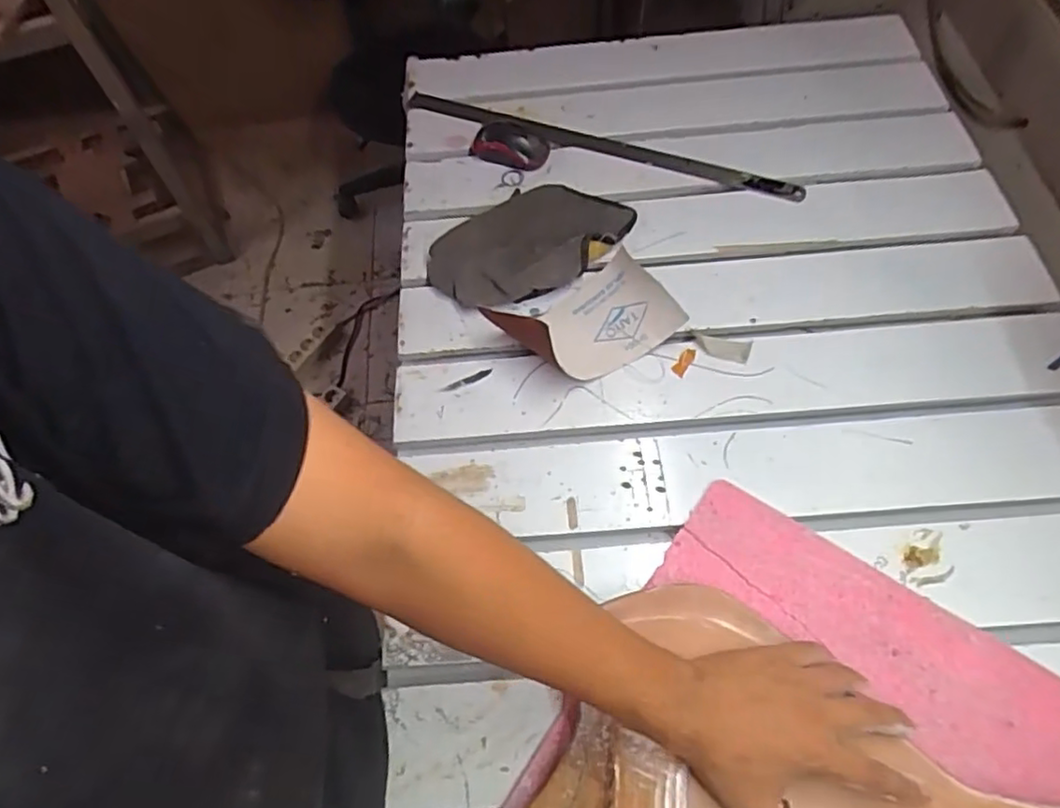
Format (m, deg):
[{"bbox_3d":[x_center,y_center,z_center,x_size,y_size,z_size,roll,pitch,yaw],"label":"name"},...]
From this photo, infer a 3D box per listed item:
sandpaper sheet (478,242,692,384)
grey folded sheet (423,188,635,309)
[{"bbox_3d":[0.053,-0.094,0.660,0.171,0.067,0.120,-27,63,-10],"label":"sandpaper sheet"},{"bbox_3d":[0.000,-0.187,0.728,0.222,0.032,0.141,-39,66,-16],"label":"grey folded sheet"}]

